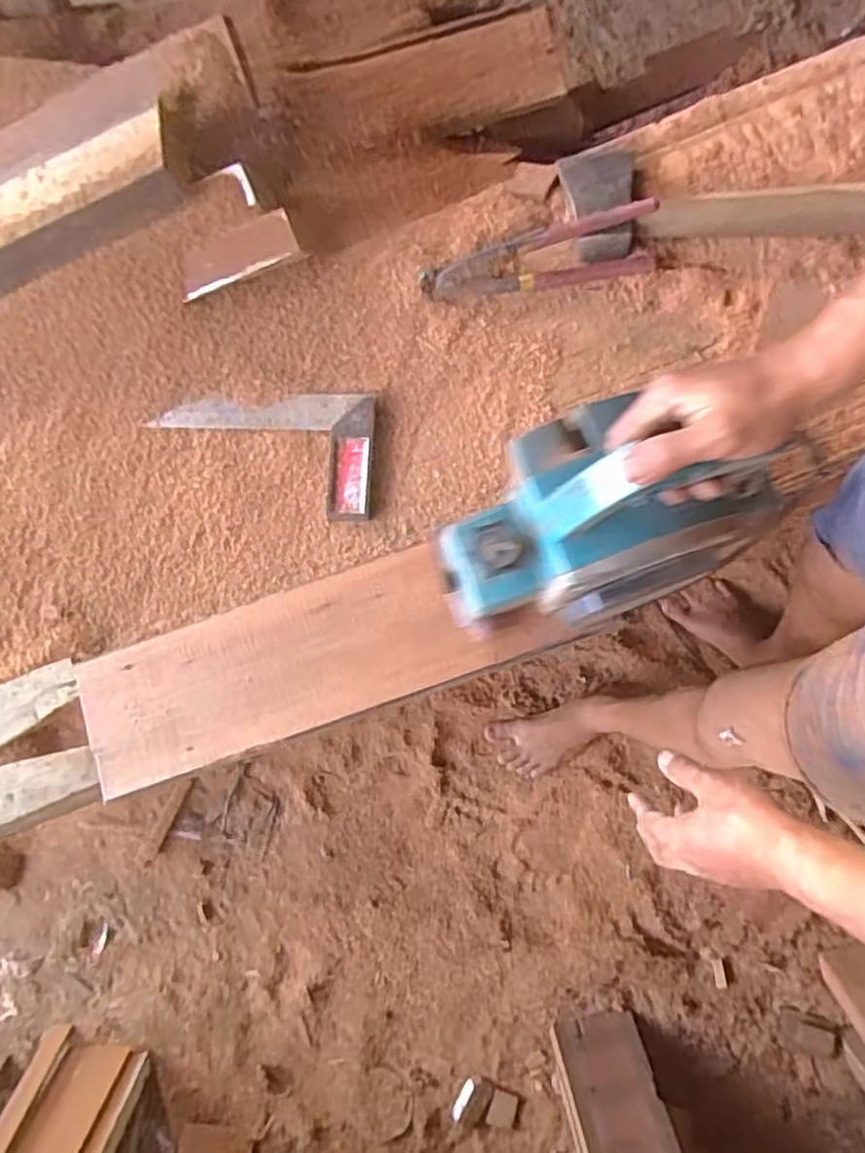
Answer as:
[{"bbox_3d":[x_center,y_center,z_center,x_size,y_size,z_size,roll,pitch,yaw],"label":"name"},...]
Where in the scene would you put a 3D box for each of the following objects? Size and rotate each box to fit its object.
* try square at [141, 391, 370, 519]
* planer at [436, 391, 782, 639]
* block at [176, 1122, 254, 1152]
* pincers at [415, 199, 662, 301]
[{"bbox_3d":[-0.159,-0.115,0.672,0.209,0.016,0.126,-2,81,1],"label":"try square"},{"bbox_3d":[0.130,-0.054,0.533,0.254,0.147,0.140,-27,79,-5],"label":"planer"},{"bbox_3d":[-0.338,0.893,1.113,0.114,0.013,0.068,8,78,2],"label":"block"},{"bbox_3d":[0.097,-0.303,0.667,0.220,0.048,0.053,-7,82,1],"label":"pincers"}]

